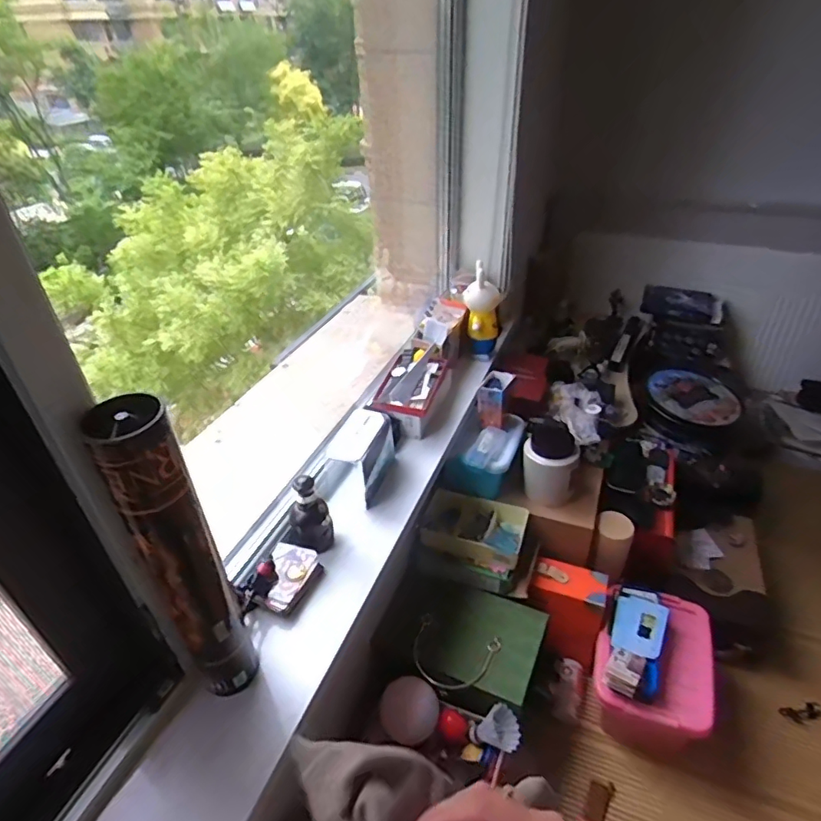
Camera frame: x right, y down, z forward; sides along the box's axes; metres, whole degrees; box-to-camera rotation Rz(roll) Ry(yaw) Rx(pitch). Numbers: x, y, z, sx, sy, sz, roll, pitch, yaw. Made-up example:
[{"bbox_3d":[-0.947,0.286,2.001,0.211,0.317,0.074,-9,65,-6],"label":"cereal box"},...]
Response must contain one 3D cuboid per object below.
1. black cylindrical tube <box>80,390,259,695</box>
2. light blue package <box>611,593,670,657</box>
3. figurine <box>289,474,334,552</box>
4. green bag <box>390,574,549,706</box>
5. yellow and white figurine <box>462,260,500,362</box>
[{"bbox_3d":[-0.225,0.169,0.543,0.063,0.407,0.051,-27,43,-29],"label":"black cylindrical tube"},{"bbox_3d":[0.434,0.400,1.004,0.085,0.026,0.129,16,40,23],"label":"light blue package"},{"bbox_3d":[-0.146,0.157,0.786,0.051,0.130,0.050,16,40,23],"label":"figurine"},{"bbox_3d":[0.108,0.391,0.950,0.237,0.027,0.177,15,40,21],"label":"green bag"},{"bbox_3d":[0.158,-0.213,1.197,0.081,0.209,0.067,5,37,10],"label":"yellow and white figurine"}]

